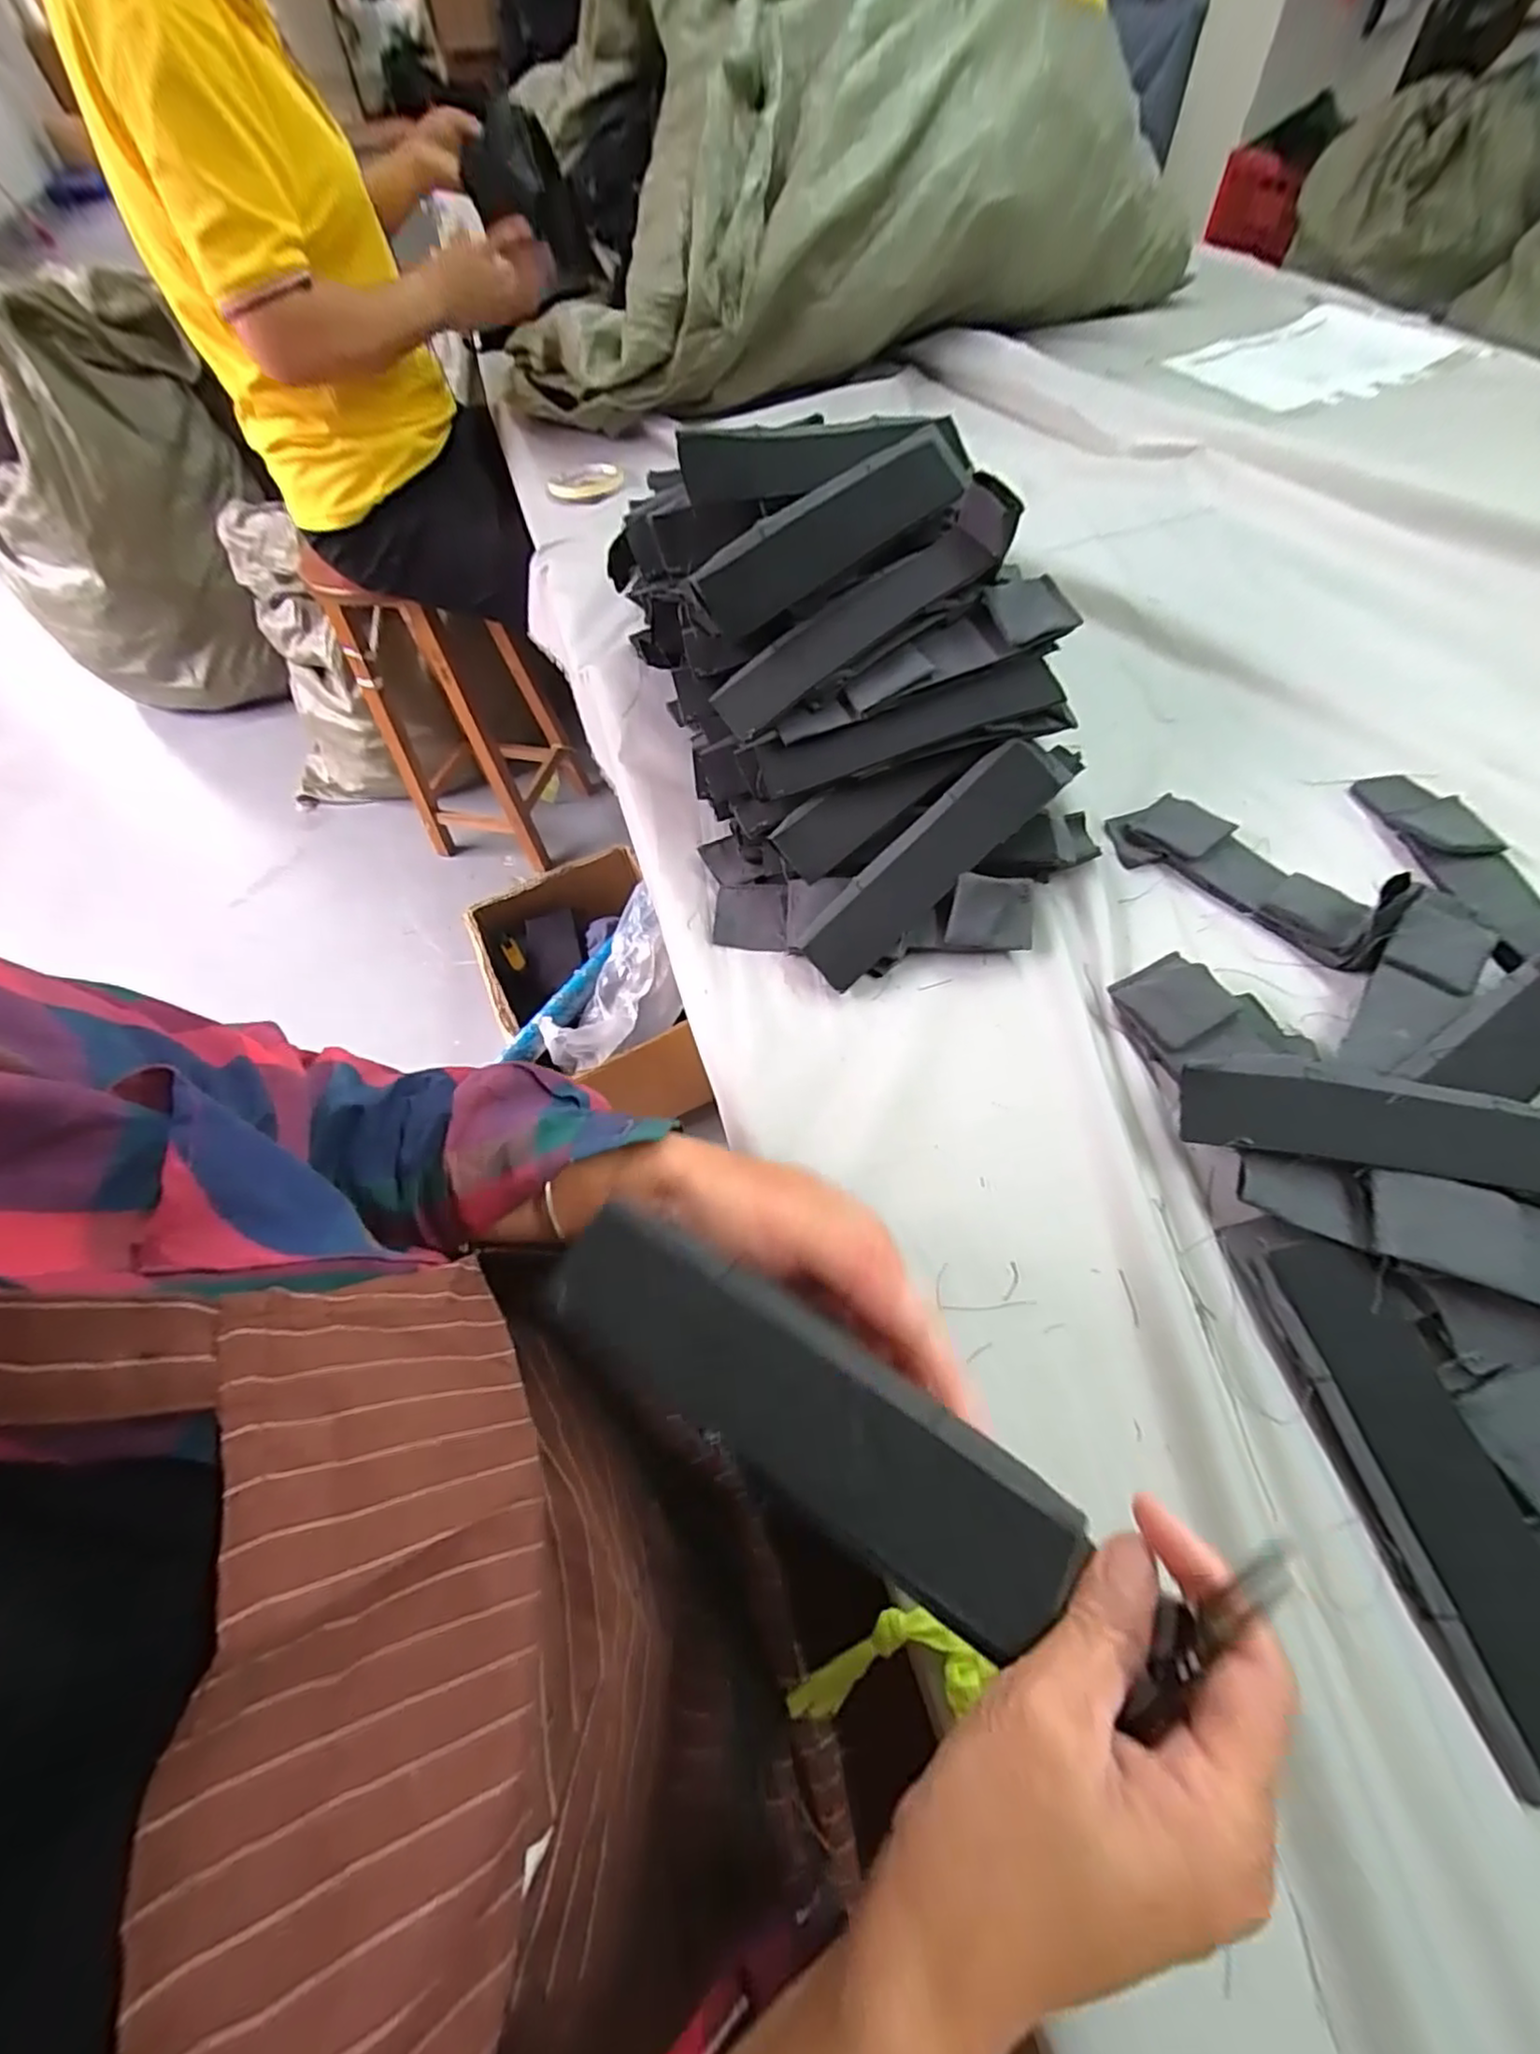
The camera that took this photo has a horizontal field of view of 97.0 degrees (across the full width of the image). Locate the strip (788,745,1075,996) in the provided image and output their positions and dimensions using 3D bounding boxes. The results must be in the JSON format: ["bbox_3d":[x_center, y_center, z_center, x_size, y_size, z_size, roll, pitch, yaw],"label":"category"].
[{"bbox_3d":[0.099,-0.104,0.421,0.193,0.012,0.049,-42,79,0],"label":"strip"}]

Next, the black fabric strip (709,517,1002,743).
[{"bbox_3d":[0.052,-0.248,0.406,0.199,0.031,0.044,-36,61,1],"label":"black fabric strip"}]

